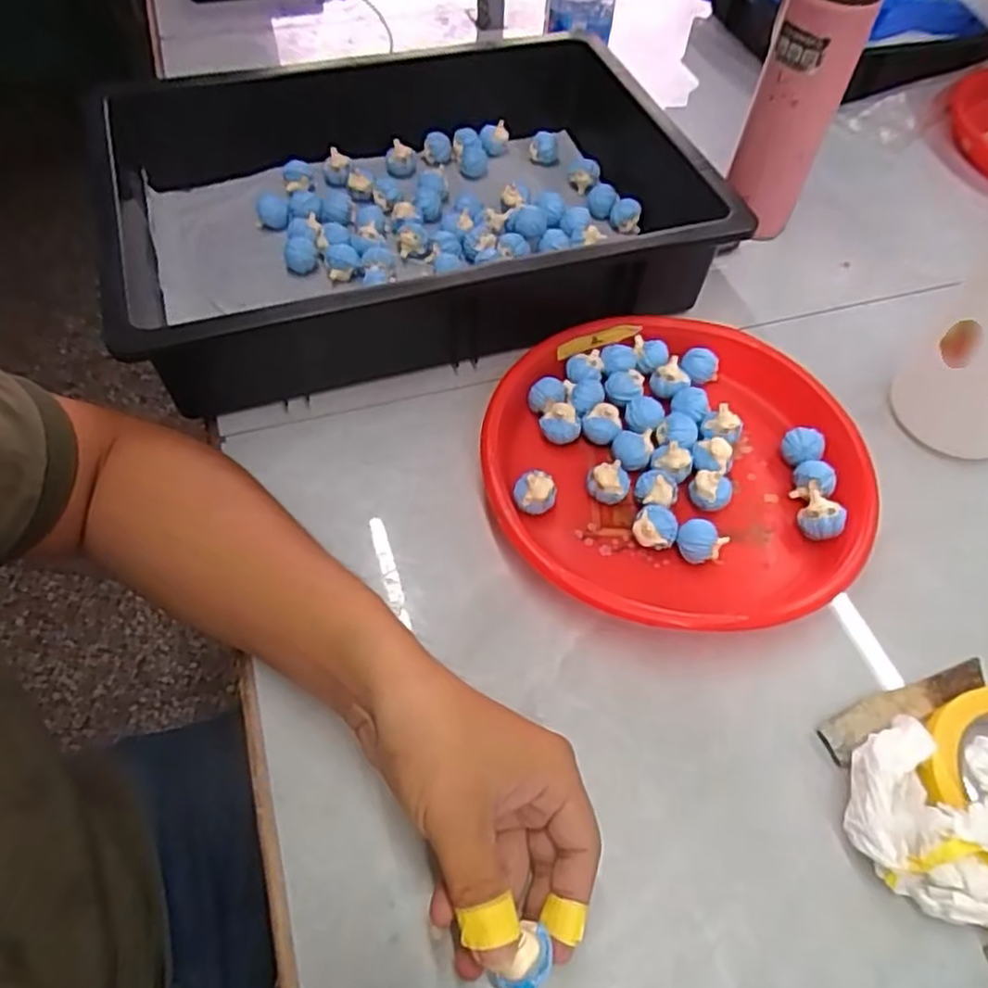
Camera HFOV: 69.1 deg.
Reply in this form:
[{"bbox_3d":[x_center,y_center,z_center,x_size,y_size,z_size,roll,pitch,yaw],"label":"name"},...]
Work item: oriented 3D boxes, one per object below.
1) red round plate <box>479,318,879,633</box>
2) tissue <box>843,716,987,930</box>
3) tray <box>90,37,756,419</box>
[{"bbox_3d":[0.120,-0.023,0.485,0.246,0.036,0.241,1,55,-2],"label":"red round plate"},{"bbox_3d":[0.230,0.163,0.361,0.094,0.038,0.086,30,59,18],"label":"tissue"},{"bbox_3d":[-0.063,-0.239,0.589,0.442,0.103,0.310,-14,57,-12],"label":"tray"}]

